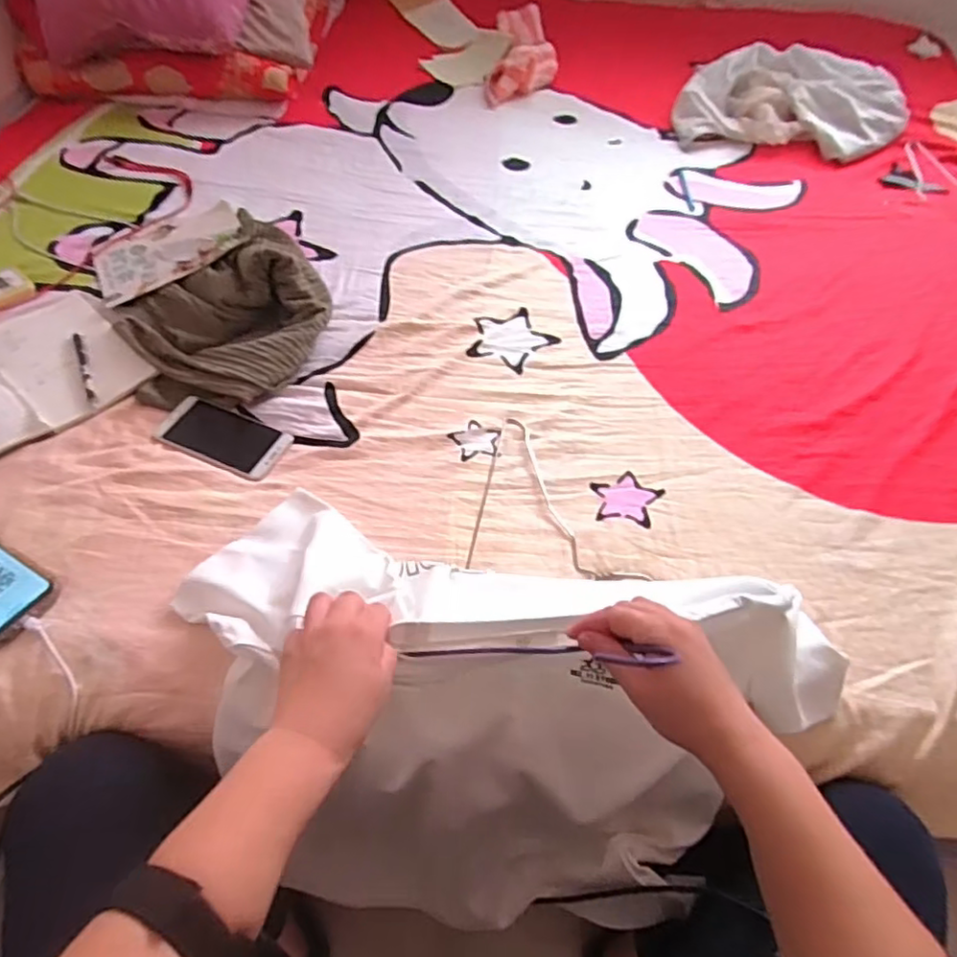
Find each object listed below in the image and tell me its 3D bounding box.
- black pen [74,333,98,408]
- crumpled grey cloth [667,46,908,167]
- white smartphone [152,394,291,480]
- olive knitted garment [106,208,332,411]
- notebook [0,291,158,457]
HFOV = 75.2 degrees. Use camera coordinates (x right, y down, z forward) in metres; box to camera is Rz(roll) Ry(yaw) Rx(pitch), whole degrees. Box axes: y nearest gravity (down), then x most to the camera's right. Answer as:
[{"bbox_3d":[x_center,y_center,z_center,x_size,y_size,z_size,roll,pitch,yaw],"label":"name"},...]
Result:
[{"bbox_3d":[-0.489,-0.136,0.771,0.012,0.007,0.131,-21,59,-16],"label":"black pen"},{"bbox_3d":[0.635,-0.784,1.270,0.436,0.078,0.330,12,56,6],"label":"crumpled grey cloth"},{"bbox_3d":[-0.302,-0.048,0.734,0.153,0.005,0.073,21,57,12],"label":"white smartphone"},{"bbox_3d":[-0.334,-0.240,0.807,0.264,0.089,0.317,-23,59,-17],"label":"olive knitted garment"},{"bbox_3d":[-0.574,-0.121,0.740,0.218,0.023,0.280,40,63,23],"label":"notebook"}]

